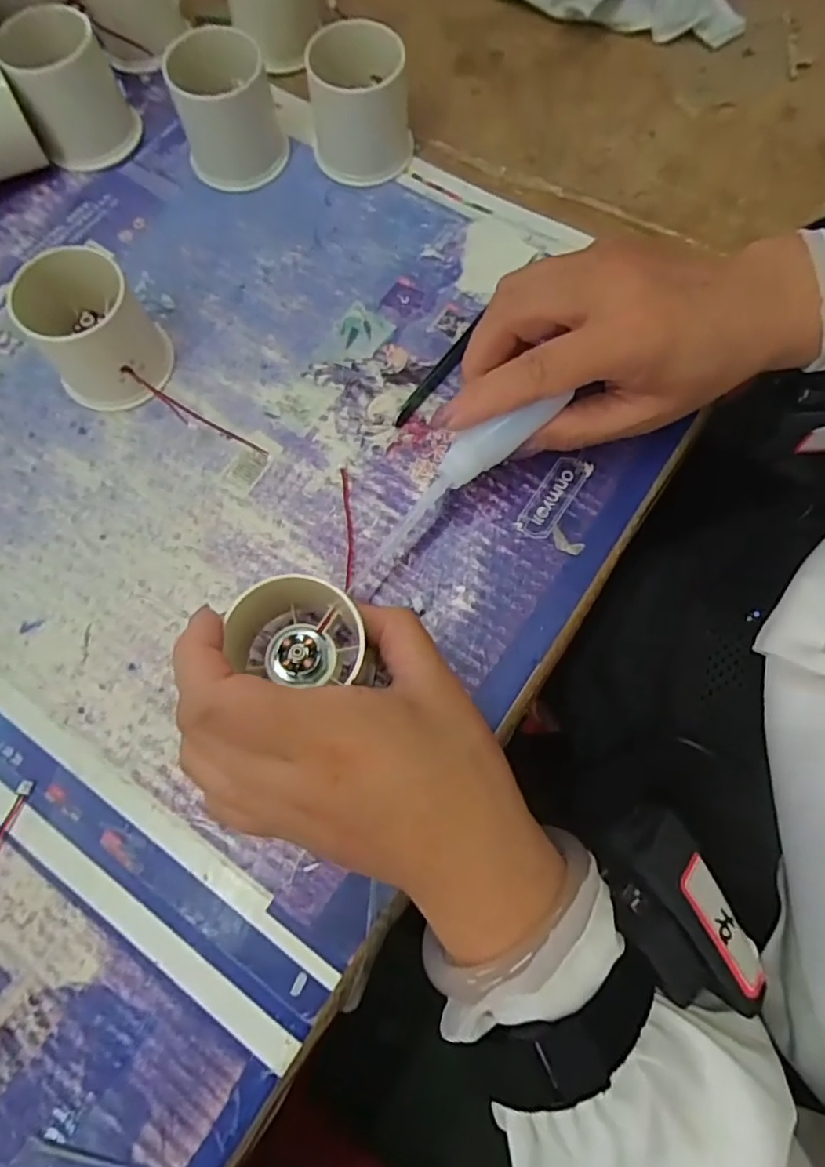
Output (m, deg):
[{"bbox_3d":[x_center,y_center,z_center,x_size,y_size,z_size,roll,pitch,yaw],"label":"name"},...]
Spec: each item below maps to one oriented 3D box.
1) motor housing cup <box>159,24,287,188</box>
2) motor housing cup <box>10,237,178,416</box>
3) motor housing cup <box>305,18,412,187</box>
[{"bbox_3d":[-0.100,-0.254,0.325,0.052,0.051,0.047,-18,73,-4],"label":"motor housing cup"},{"bbox_3d":[-0.152,-0.120,0.290,0.056,0.042,0.063,-33,75,-8],"label":"motor housing cup"},{"bbox_3d":[-0.028,-0.262,0.326,0.054,0.052,0.054,0,73,2],"label":"motor housing cup"}]

